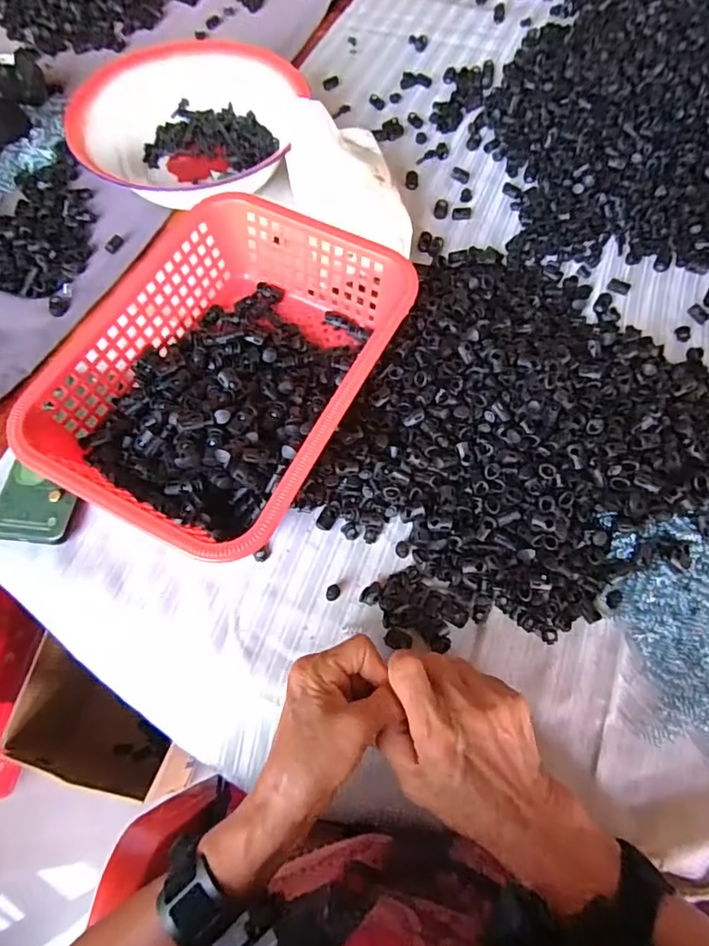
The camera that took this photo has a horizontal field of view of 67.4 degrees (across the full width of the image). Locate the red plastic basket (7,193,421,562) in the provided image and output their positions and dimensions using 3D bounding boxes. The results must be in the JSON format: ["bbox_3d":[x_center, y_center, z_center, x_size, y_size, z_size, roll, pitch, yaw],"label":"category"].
[{"bbox_3d":[-0.100,-0.085,0.455,0.218,0.080,0.296,25,71,12],"label":"red plastic basket"}]

